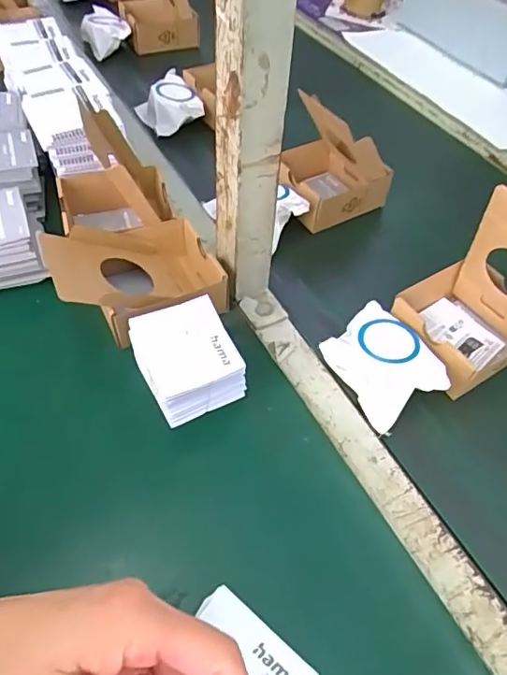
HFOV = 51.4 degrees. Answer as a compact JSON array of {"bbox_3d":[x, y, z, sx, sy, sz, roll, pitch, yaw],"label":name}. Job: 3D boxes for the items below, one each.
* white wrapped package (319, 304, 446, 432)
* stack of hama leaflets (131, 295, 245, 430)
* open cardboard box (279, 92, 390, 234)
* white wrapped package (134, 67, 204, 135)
[{"bbox_3d":[0.116,0.019,0.479,0.075,0.027,0.112,-35,65,-1],"label":"white wrapped package"},{"bbox_3d":[-0.057,0.020,0.448,0.074,0.064,0.075,-20,55,-19],"label":"stack of hama leaflets"},{"bbox_3d":[0.088,-0.211,0.617,0.123,0.112,0.100,-26,57,-22],"label":"open cardboard box"},{"bbox_3d":[-0.123,-0.334,0.760,0.078,0.054,0.093,-19,55,-18],"label":"white wrapped package"}]

